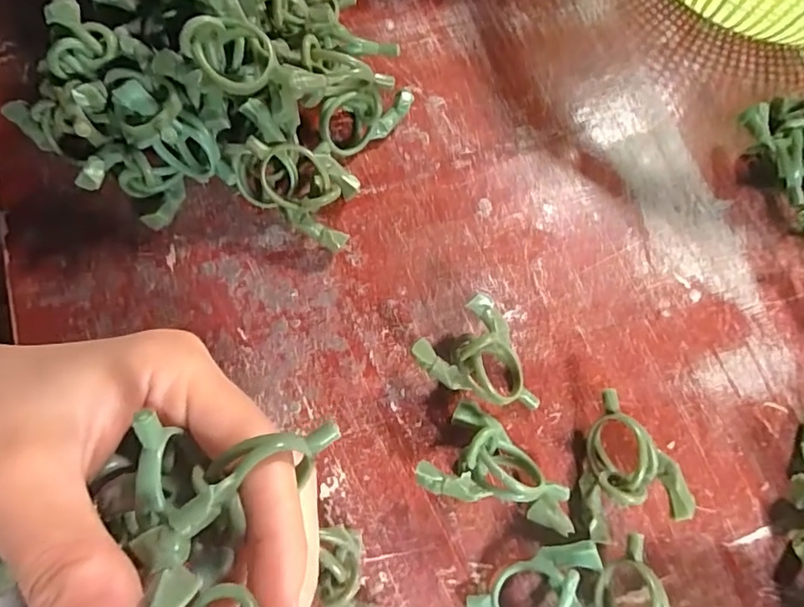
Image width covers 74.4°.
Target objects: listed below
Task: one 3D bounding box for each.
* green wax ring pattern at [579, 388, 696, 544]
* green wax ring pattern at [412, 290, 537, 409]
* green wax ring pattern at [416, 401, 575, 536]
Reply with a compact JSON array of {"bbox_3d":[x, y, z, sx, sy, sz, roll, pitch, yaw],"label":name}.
[{"bbox_3d":[0.073,0.056,0.186,0.032,0.022,0.045,-20,75,-7],"label":"green wax ring pattern"},{"bbox_3d":[0.030,0.024,0.193,0.034,0.024,0.042,-36,77,-12],"label":"green wax ring pattern"},{"bbox_3d":[0.035,0.062,0.182,0.053,0.021,0.032,34,75,8],"label":"green wax ring pattern"}]

